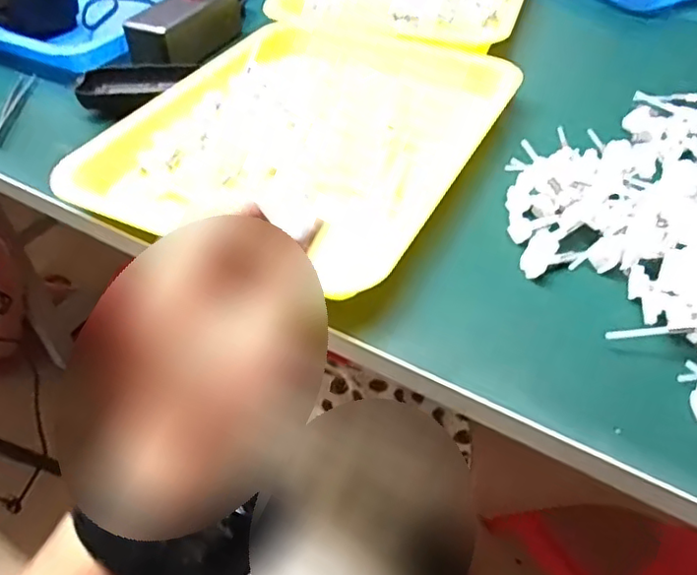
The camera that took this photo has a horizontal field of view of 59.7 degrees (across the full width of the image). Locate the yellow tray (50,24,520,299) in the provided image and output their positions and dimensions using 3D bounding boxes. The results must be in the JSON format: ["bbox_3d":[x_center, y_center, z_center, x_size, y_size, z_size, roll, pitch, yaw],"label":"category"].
[{"bbox_3d":[-0.022,-0.133,0.502,0.247,0.036,0.317,20,50,20],"label":"yellow tray"}]

